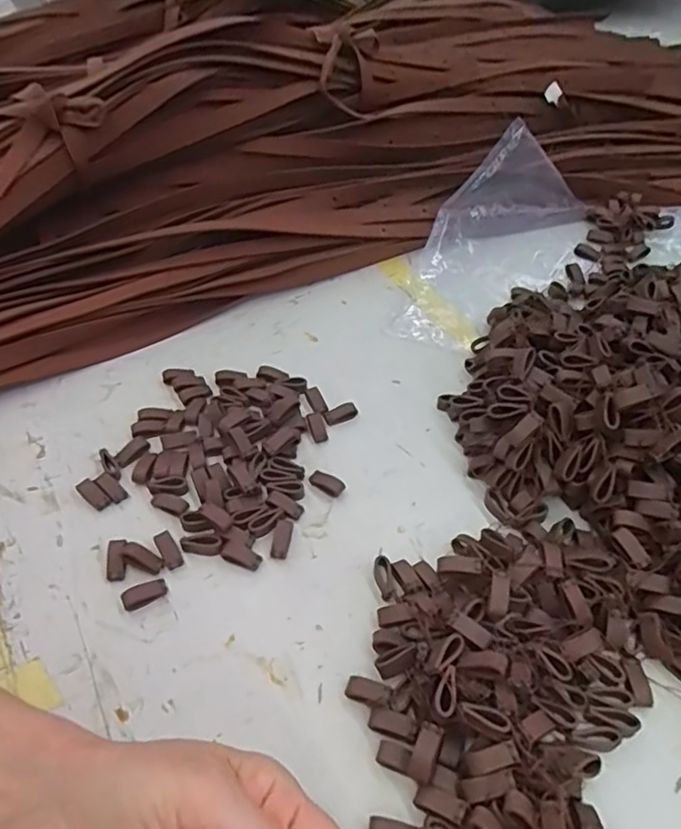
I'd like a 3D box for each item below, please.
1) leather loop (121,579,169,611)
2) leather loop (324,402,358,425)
[{"bbox_3d":[-0.108,0.099,0.327,0.024,0.007,0.011,-17,51,-26],"label":"leather loop"},{"bbox_3d":[0.000,0.000,0.418,0.023,0.007,0.010,-21,53,-14],"label":"leather loop"}]

